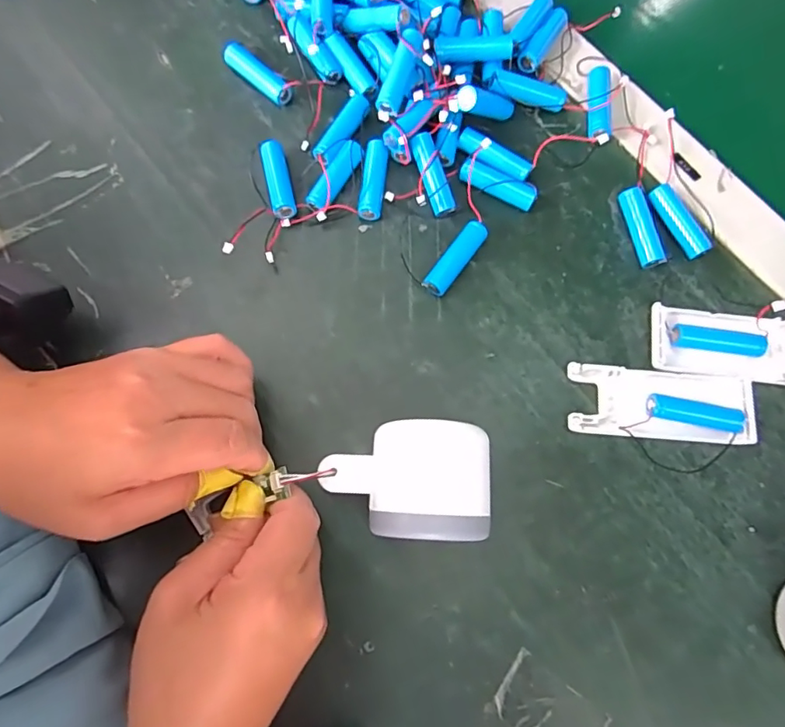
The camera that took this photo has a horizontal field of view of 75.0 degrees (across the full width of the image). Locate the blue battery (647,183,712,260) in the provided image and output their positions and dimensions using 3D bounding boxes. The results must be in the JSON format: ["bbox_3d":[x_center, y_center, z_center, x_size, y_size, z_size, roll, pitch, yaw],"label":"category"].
[{"bbox_3d":[0.181,-0.089,0.324,0.014,0.011,0.050,-28,79,-8],"label":"blue battery"}]

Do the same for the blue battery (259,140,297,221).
[{"bbox_3d":[-0.072,-0.115,0.321,0.014,0.016,0.053,-13,77,-5],"label":"blue battery"}]

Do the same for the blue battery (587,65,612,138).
[{"bbox_3d":[0.135,-0.171,0.334,0.016,0.016,0.060,10,63,1],"label":"blue battery"}]

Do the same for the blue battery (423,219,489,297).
[{"bbox_3d":[0.039,-0.064,0.315,0.014,0.014,0.052,37,78,7],"label":"blue battery"}]

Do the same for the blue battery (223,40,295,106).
[{"bbox_3d":[-0.088,-0.192,0.338,0.049,0.015,0.014,38,78,7],"label":"blue battery"}]

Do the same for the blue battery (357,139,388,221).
[{"bbox_3d":[-0.012,-0.115,0.322,0.014,0.014,0.048,6,76,0],"label":"blue battery"}]

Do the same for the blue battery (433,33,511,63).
[{"bbox_3d":[0.053,-0.204,0.332,0.049,0.015,0.011,-4,77,-3],"label":"blue battery"}]

